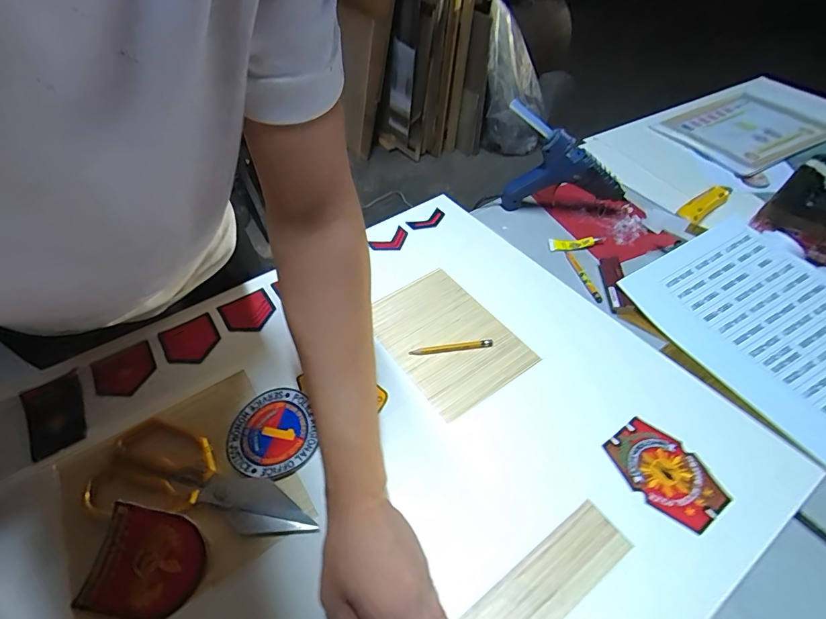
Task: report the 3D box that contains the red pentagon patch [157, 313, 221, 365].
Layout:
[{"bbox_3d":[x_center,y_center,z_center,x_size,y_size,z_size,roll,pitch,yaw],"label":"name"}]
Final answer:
[{"bbox_3d":[-0.276,0.038,0.522,0.063,0.005,0.065,-29,53,-21],"label":"red pentagon patch"}]

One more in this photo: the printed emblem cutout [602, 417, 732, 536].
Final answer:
[{"bbox_3d":[0.238,0.154,0.401,0.067,0.005,0.099,-29,53,-19],"label":"printed emblem cutout"}]

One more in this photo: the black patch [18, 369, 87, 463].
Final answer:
[{"bbox_3d":[-0.390,0.113,0.459,0.055,0.004,0.099,-31,54,-23],"label":"black patch"}]

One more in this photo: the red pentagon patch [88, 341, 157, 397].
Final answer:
[{"bbox_3d":[-0.339,0.073,0.496,0.064,0.005,0.069,-28,53,-21],"label":"red pentagon patch"}]

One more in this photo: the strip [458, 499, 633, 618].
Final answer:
[{"bbox_3d":[0.066,0.251,0.329,0.267,0.006,0.049,-30,49,-21],"label":"strip"}]

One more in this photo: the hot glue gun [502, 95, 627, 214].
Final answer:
[{"bbox_3d":[0.228,-0.223,0.629,0.175,0.162,0.048,-3,48,0],"label":"hot glue gun"}]

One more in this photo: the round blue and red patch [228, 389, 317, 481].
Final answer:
[{"bbox_3d":[-0.148,0.129,0.439,0.086,0.008,0.095,-13,52,-8],"label":"round blue and red patch"}]

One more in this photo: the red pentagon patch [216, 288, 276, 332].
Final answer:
[{"bbox_3d":[-0.214,0.005,0.551,0.064,0.005,0.061,-27,60,-22],"label":"red pentagon patch"}]

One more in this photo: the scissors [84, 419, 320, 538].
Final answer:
[{"bbox_3d":[-0.196,0.162,0.405,0.215,0.012,0.089,7,49,8],"label":"scissors"}]

